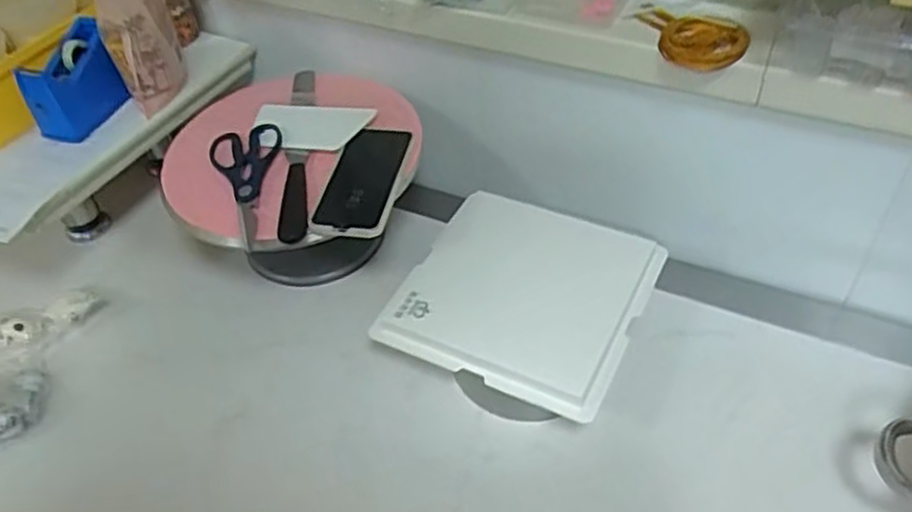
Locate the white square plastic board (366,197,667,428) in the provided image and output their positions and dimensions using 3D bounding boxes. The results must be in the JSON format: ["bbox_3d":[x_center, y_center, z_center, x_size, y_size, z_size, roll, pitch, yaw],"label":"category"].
[{"bbox_3d":[0.067,0.038,0.773,0.246,0.032,0.232,17,50,22],"label":"white square plastic board"}]

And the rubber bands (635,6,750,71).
[{"bbox_3d":[0.228,-0.215,0.717,0.115,0.023,0.064,21,51,25],"label":"rubber bands"}]

